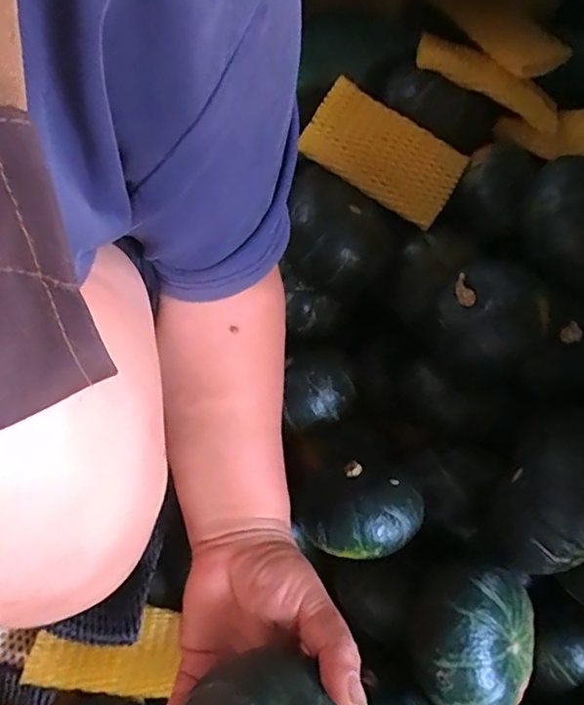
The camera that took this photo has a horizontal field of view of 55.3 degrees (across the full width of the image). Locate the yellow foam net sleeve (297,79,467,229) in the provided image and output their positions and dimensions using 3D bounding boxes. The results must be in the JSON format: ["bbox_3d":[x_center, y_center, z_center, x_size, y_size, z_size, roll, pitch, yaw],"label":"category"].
[{"bbox_3d":[0.081,-0.177,0.498,0.139,0.010,0.072,33,99,-1],"label":"yellow foam net sleeve"}]

